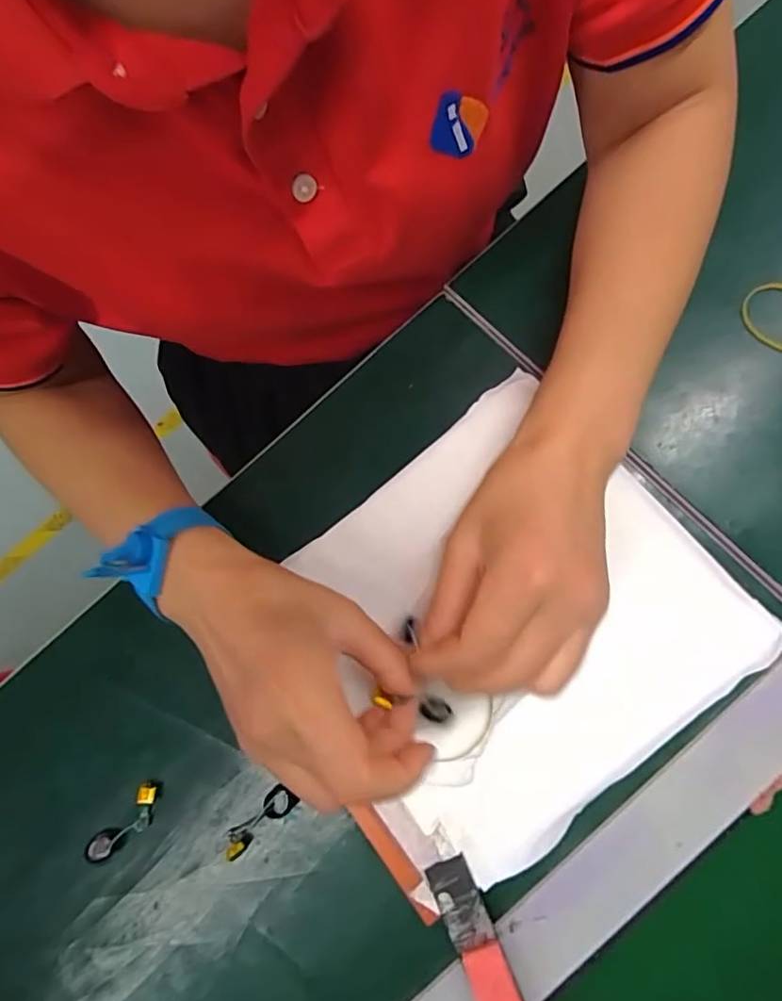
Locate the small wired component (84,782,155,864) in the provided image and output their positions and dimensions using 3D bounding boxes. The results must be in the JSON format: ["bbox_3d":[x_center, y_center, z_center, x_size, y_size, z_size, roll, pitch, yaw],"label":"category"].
[{"bbox_3d":[-0.158,0.193,0.329,0.020,0.010,0.050,40,86,14],"label":"small wired component"}]

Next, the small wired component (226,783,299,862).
[{"bbox_3d":[-0.077,0.185,0.319,0.046,0.006,0.016,-41,75,-2],"label":"small wired component"}]

